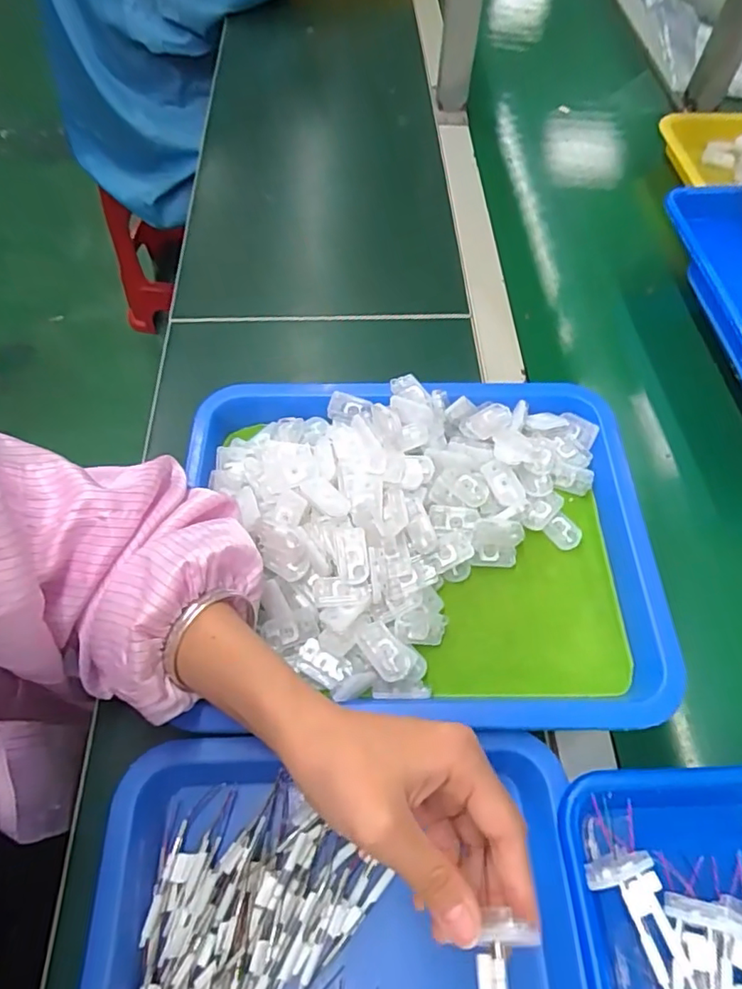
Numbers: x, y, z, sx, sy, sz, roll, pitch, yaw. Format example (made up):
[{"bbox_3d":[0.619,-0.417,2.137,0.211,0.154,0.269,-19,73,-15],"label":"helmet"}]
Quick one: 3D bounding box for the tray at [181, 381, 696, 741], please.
[{"bbox_3d":[0.038,0.026,0.399,0.332,0.048,0.260,0,60,-1],"label":"tray"}]

